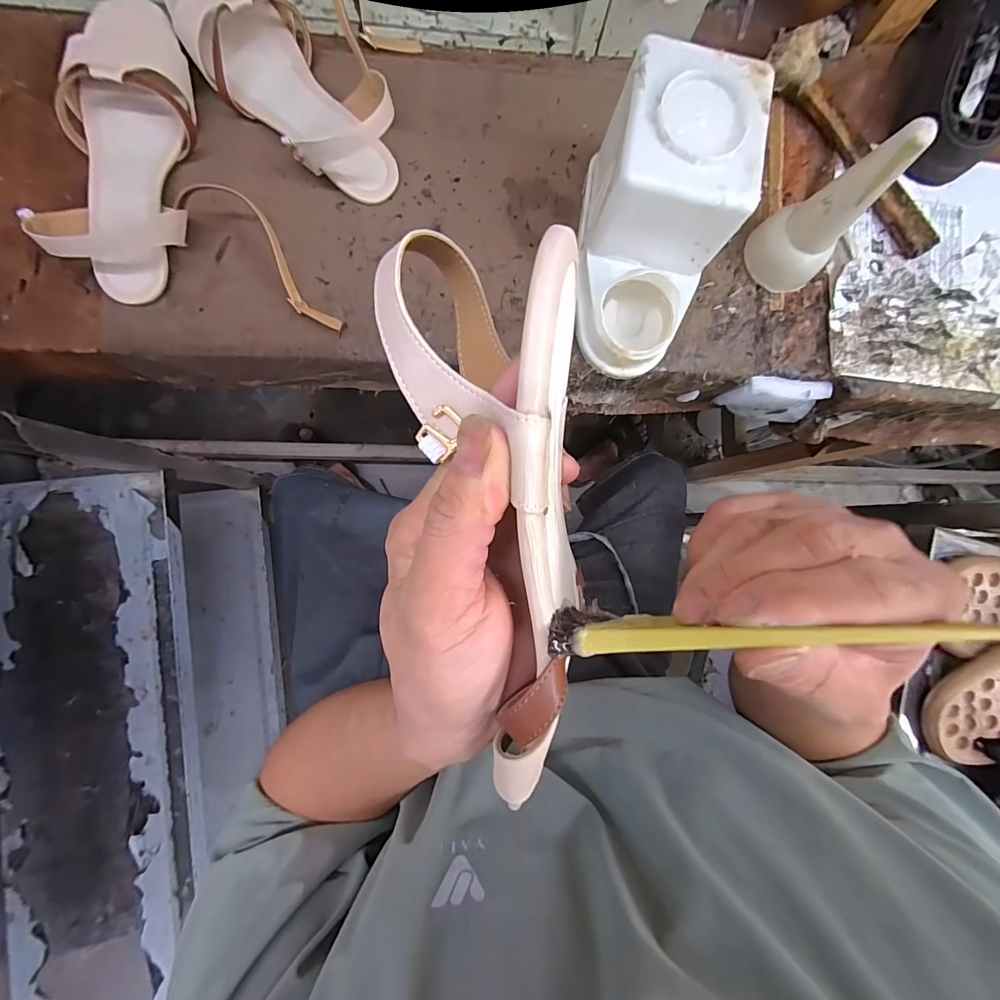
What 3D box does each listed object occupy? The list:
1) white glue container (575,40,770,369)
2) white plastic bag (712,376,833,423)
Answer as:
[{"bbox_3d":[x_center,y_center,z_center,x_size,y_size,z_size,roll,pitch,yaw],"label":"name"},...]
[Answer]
[{"bbox_3d":[0.122,-0.215,0.345,0.107,0.115,0.196,10,86,-4],"label":"white glue container"},{"bbox_3d":[0.282,-0.102,0.444,0.087,0.077,0.019,6,86,-4],"label":"white plastic bag"}]

